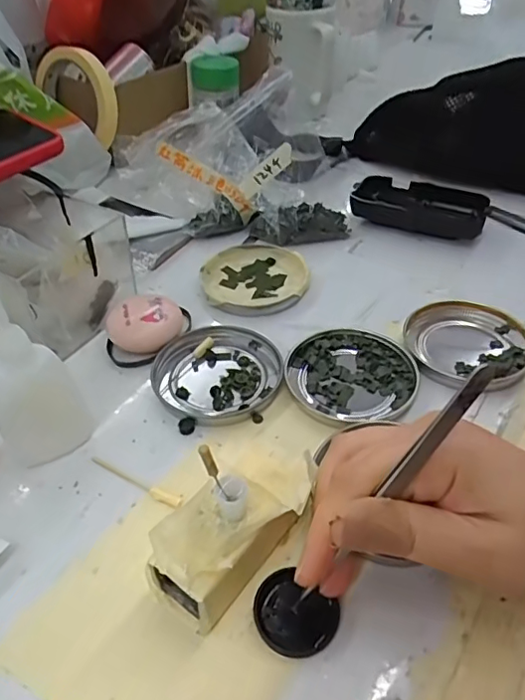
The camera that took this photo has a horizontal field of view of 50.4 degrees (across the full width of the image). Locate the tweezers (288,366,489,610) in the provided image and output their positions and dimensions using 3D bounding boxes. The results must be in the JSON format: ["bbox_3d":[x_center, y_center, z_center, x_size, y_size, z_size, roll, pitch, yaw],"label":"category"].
[{"bbox_3d":[0.046,0.058,0.217,0.008,0.134,0.004,10,30,-42],"label":"tweezers"}]

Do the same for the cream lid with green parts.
[{"bbox_3d":[-0.006,-0.054,0.420,0.076,0.011,0.080,-1,43,1],"label":"cream lid with green parts"}]

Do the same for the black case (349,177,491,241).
[{"bbox_3d":[0.133,-0.122,0.478,0.109,0.023,0.047,13,45,15],"label":"black case"}]

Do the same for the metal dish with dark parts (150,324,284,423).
[{"bbox_3d":[-0.028,0.013,0.348,0.077,0.008,0.075,-1,43,1],"label":"metal dish with dark parts"}]

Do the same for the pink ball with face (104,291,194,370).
[{"bbox_3d":[-0.074,-0.014,0.366,0.055,0.024,0.044,-11,44,-11],"label":"pink ball with face"}]

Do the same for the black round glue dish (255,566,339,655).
[{"bbox_3d":[0.013,0.114,0.239,0.035,0.005,0.031,31,52,29],"label":"black round glue dish"}]

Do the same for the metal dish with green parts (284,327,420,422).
[{"bbox_3d":[0.055,0.014,0.345,0.078,0.007,0.070,7,44,8],"label":"metal dish with green parts"}]

